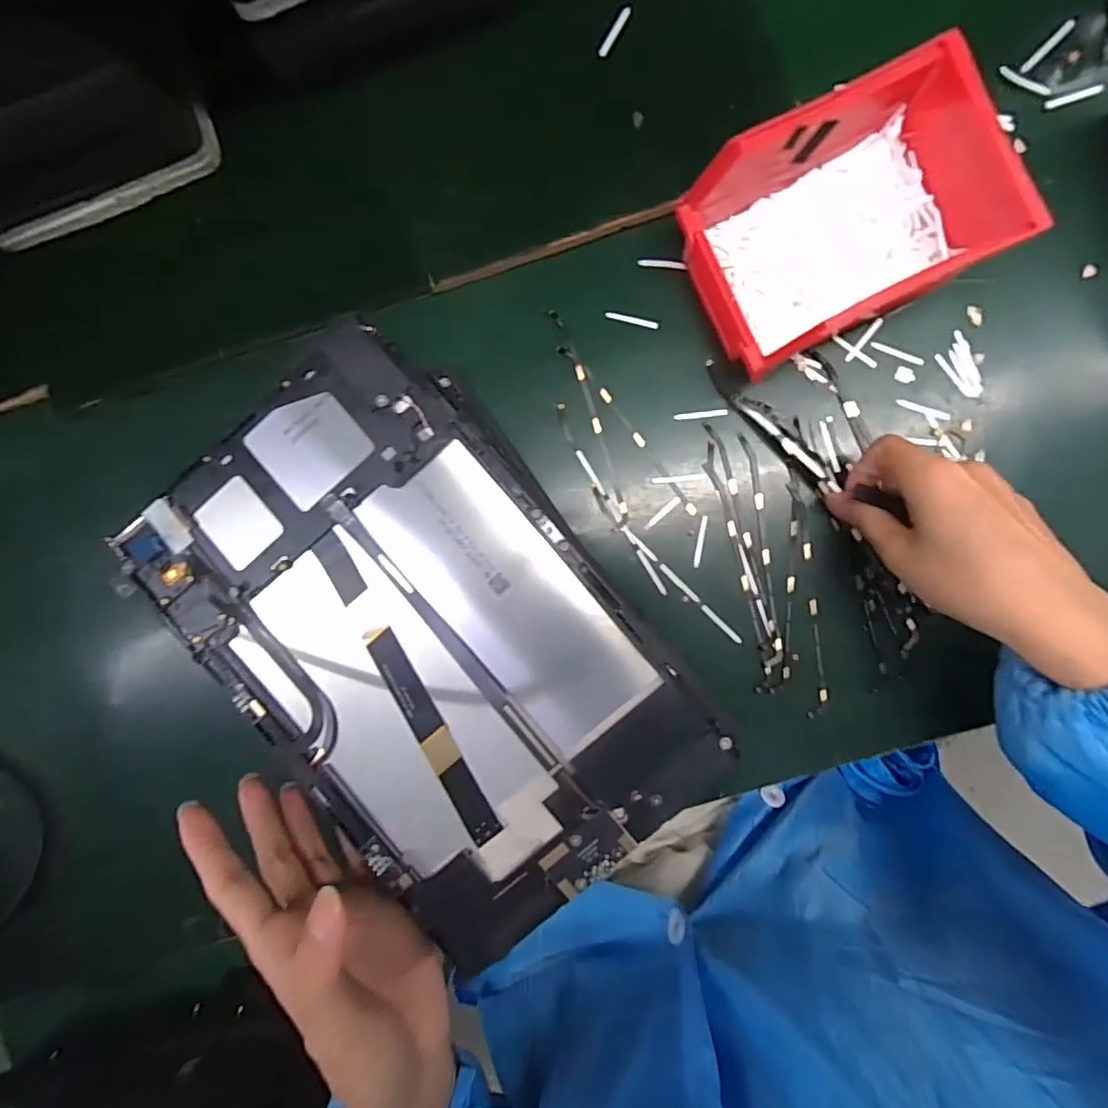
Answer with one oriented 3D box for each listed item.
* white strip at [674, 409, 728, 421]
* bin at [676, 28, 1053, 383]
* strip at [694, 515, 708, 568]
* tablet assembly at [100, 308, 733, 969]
[{"bbox_3d":[0.090,-0.085,0.351,0.032,0.004,0.004,-6,90,3],"label":"white strip"},{"bbox_3d":[0.150,-0.176,0.312,0.139,0.072,0.112,-25,89,3],"label":"bin"},{"bbox_3d":[0.090,-0.008,0.352,0.004,0.004,0.032,10,91,3],"label":"strip"},{"bbox_3d":[-0.054,0.036,0.238,0.151,0.010,0.233,-40,88,3],"label":"tablet assembly"}]

